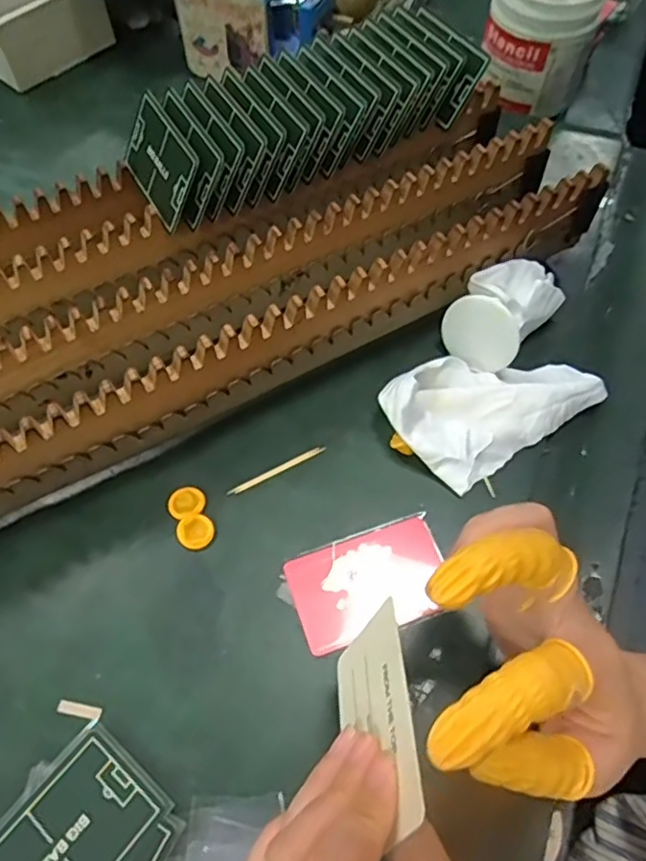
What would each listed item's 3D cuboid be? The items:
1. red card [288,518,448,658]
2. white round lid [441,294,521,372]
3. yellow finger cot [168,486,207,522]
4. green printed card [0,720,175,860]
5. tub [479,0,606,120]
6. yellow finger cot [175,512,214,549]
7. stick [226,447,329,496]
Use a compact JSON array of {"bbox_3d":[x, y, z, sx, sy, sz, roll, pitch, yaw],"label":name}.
[{"bbox_3d":[0.026,0.085,0.339,0.084,0.004,0.055,-19,60,-7],"label":"red card"},{"bbox_3d":[0.103,-0.064,0.395,0.051,0.048,0.005,34,46,8],"label":"white round lid"},{"bbox_3d":[-0.082,0.043,0.363,0.021,0.004,0.020,-20,62,-11],"label":"yellow finger cot"},{"bbox_3d":[-0.119,0.187,0.276,0.056,0.006,0.087,36,66,19],"label":"green printed card"},{"bbox_3d":[0.199,-0.361,0.550,0.089,0.089,0.086,0,60,0],"label":"tub"},{"bbox_3d":[-0.074,0.058,0.353,0.021,0.005,0.020,0,60,0],"label":"yellow finger cot"},{"bbox_3d":[-0.029,0.024,0.375,0.065,0.004,0.005,-24,63,-13],"label":"stick"}]

